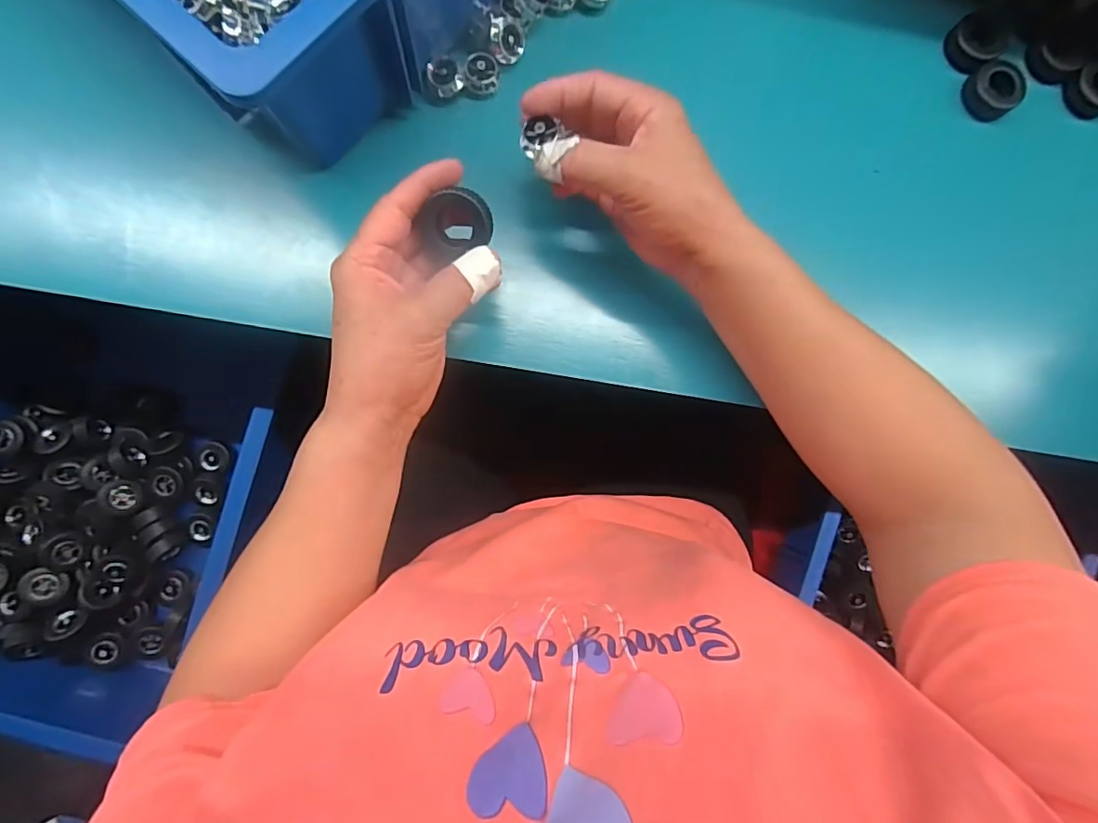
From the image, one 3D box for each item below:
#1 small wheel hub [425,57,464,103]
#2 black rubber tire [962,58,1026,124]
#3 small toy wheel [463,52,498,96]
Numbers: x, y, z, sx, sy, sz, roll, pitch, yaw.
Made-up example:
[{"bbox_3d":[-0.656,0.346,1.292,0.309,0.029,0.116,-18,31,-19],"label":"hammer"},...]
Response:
[{"bbox_3d":[-0.070,-0.221,0.352,0.024,0.016,0.021,5,88,-4],"label":"small wheel hub"},{"bbox_3d":[0.334,-0.242,0.396,0.032,0.019,0.037,-20,90,-4],"label":"black rubber tire"},{"bbox_3d":[-0.046,-0.228,0.357,0.023,0.012,0.021,0,89,-4],"label":"small toy wheel"}]

